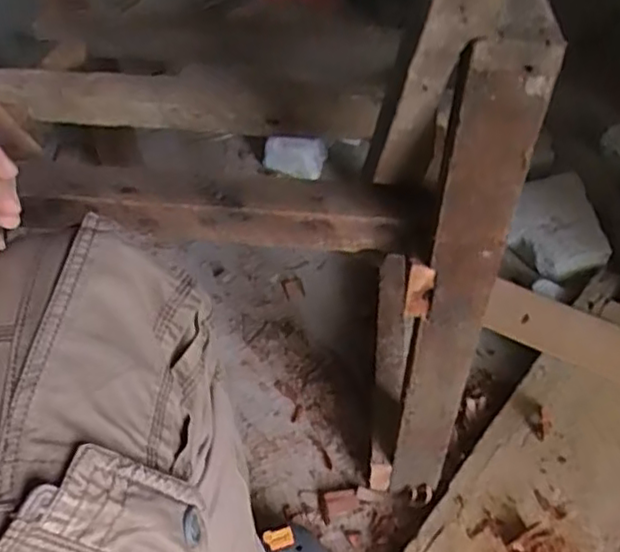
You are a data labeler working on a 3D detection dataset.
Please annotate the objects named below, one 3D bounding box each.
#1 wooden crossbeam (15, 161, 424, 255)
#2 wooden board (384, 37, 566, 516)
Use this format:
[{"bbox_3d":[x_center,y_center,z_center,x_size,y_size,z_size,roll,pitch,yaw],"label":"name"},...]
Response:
[{"bbox_3d":[-0.092,-0.072,0.617,0.378,0.049,0.067,5,43,3],"label":"wooden crossbeam"},{"bbox_3d":[0.123,0.054,0.601,0.058,0.542,0.017,9,43,8],"label":"wooden board"}]

